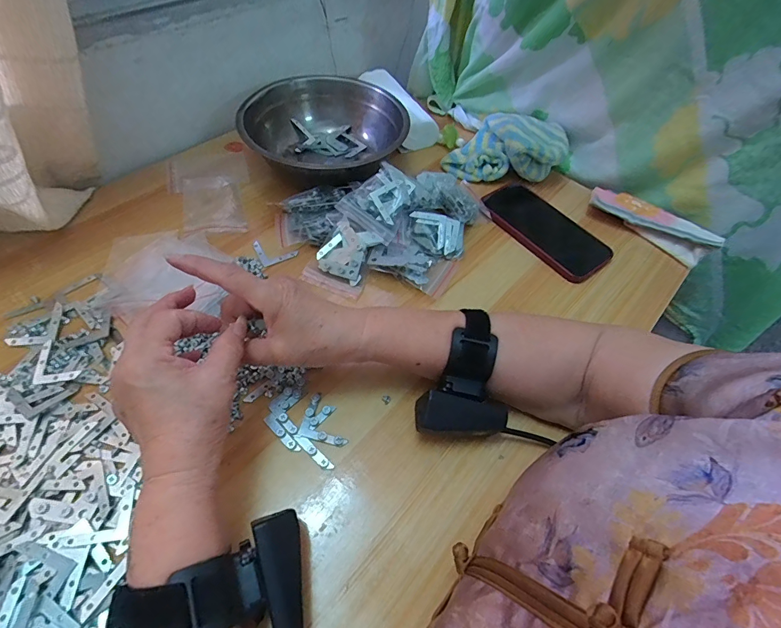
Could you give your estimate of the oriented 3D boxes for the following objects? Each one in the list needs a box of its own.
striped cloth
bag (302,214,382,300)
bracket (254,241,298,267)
[{"bbox_3d":[0.163,-0.227,0.534,0.132,0.047,0.128,34,59,19],"label":"striped cloth"},{"bbox_3d":[-0.052,-0.062,0.435,0.061,0.014,0.078,25,83,12],"label":"bag"},{"bbox_3d":[-0.132,-0.074,0.454,0.041,0.005,0.038,-24,60,-20],"label":"bracket"}]

